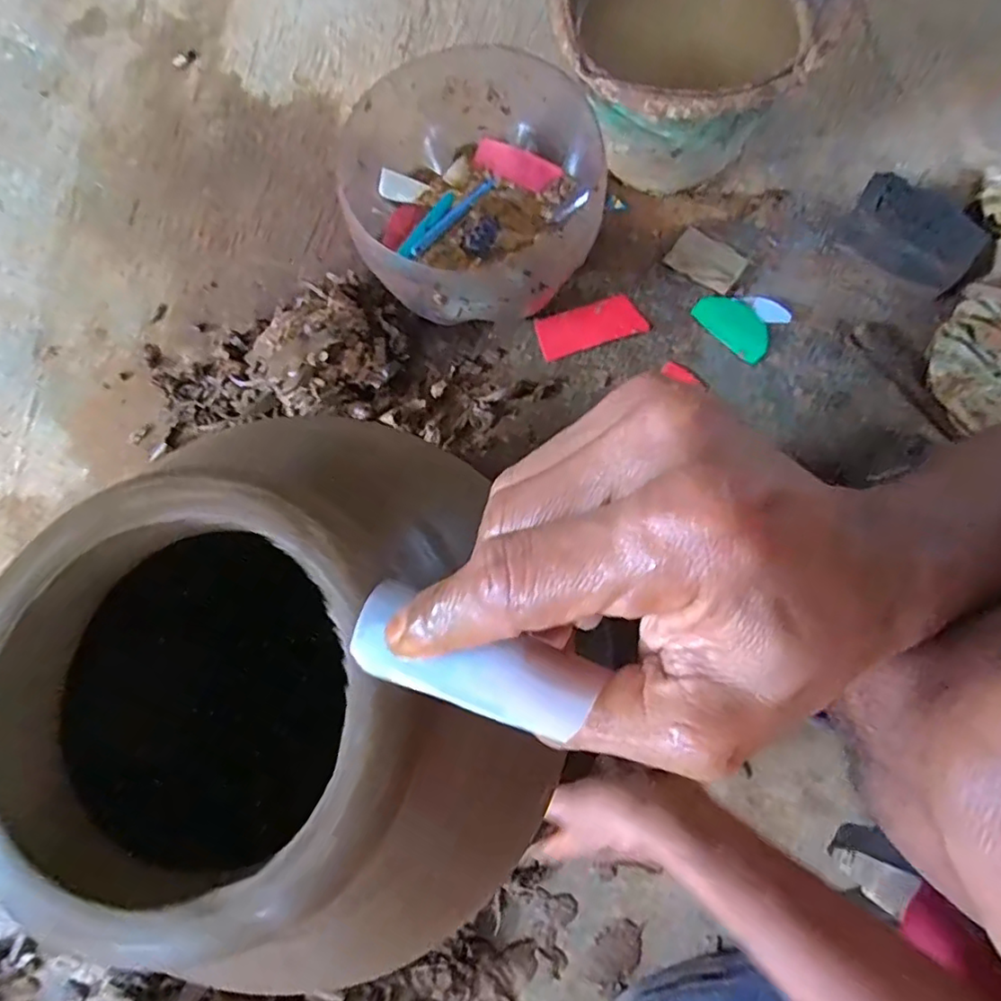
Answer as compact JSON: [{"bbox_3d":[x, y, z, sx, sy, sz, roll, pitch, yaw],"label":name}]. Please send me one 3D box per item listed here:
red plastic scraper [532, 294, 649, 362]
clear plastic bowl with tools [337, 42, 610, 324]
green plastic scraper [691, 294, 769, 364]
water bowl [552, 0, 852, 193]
[{"bbox_3d":[0.096,-0.183,0.650,0.110,0.006,0.043,-16,89,2],"label":"red plastic scraper"},{"bbox_3d":[-0.025,-0.300,0.629,0.239,0.140,0.253,0,77,1],"label":"clear plastic bowl with tools"},{"bbox_3d":[0.246,-0.185,0.647,0.043,0.009,0.086,-43,80,-8],"label":"green plastic scraper"},{"bbox_3d":[0.177,-0.438,0.618,0.236,0.168,0.262,27,80,8],"label":"water bowl"}]

